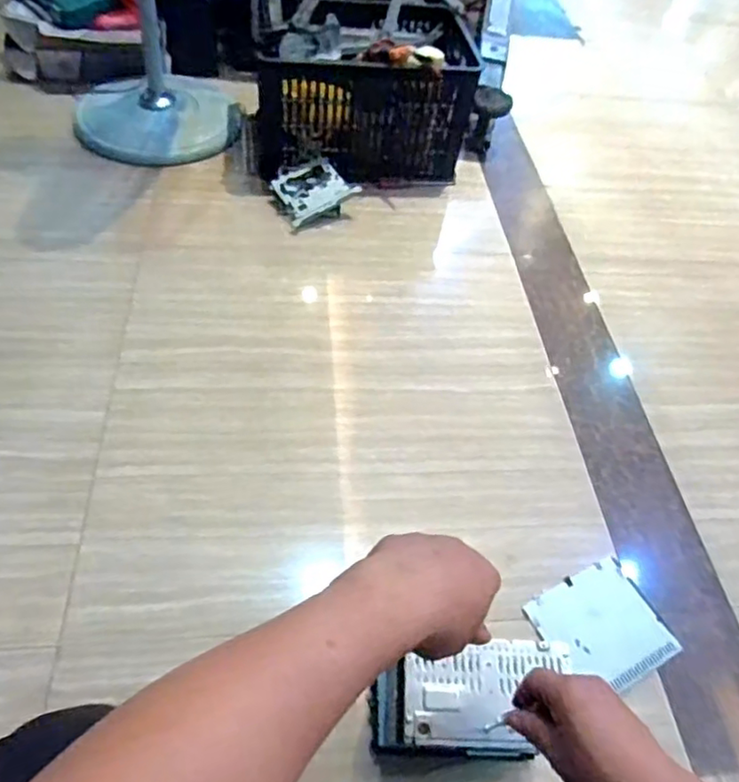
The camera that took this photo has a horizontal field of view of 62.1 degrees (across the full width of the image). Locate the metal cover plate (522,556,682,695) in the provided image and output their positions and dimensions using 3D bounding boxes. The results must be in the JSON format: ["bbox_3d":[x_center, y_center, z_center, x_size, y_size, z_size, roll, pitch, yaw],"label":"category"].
[{"bbox_3d":[0.338,0.338,0.884,0.175,0.009,0.157,-21,56,-22],"label":"metal cover plate"}]

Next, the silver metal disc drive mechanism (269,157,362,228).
[{"bbox_3d":[-0.139,-0.466,1.441,0.165,0.080,0.170,-24,59,-24],"label":"silver metal disc drive mechanism"}]

